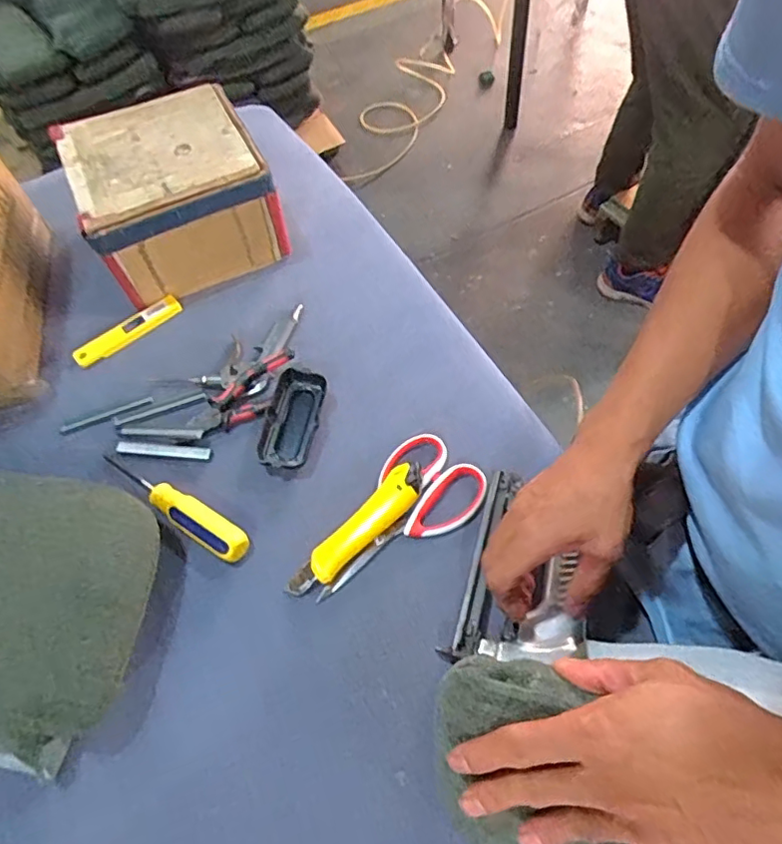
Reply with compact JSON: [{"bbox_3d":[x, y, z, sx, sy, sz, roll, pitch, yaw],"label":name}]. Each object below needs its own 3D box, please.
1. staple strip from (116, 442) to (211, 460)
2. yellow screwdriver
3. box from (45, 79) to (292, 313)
[{"bbox_3d":[-0.241,0.029,0.600,0.103,0.004,0.012,5,58,6],"label":"staple strip"},{"bbox_3d":[-0.214,0.079,0.555,0.183,0.018,0.031,29,63,19],"label":"yellow screwdriver"},{"bbox_3d":[-0.270,-0.284,0.719,0.212,0.132,0.208,-24,60,-12],"label":"box"}]

